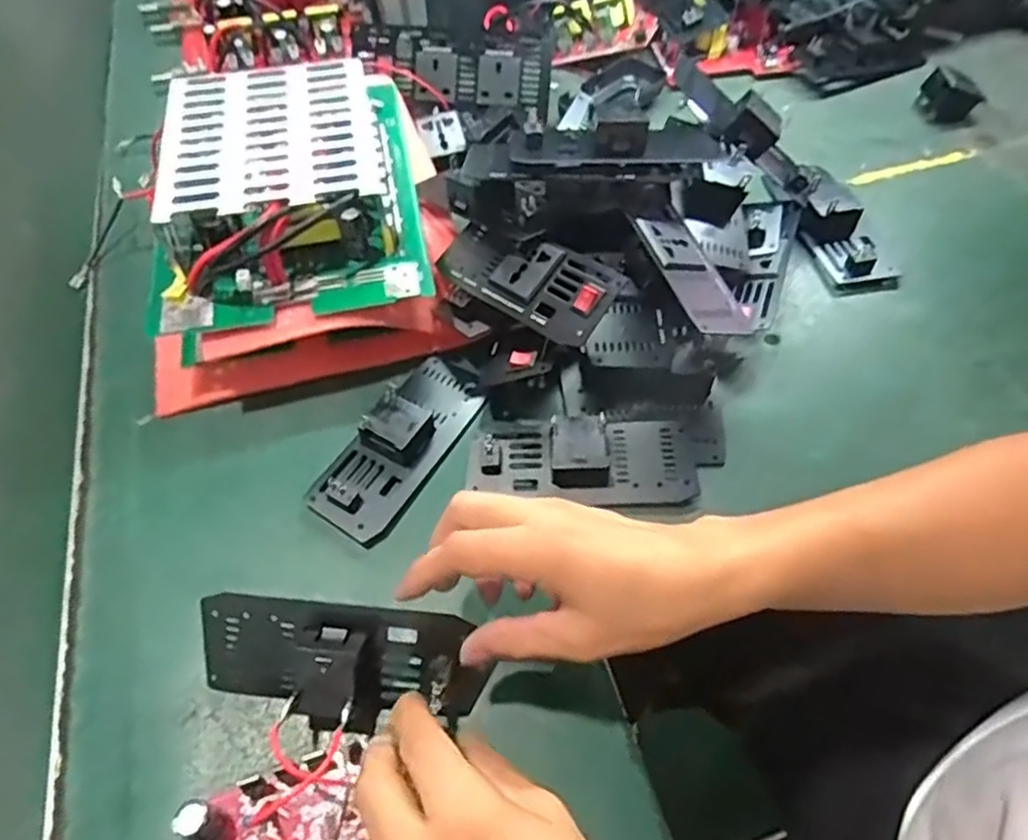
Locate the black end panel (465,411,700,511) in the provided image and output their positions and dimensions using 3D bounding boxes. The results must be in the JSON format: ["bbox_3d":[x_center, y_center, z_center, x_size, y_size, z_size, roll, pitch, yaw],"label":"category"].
[{"bbox_3d":[0.043,0.019,0.427,0.140,0.027,0.060,4,56,5],"label":"black end panel"}]

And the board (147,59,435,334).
[{"bbox_3d":[-0.161,-0.175,0.477,0.177,0.057,0.224,-10,56,-5],"label":"board"}]

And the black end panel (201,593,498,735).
[{"bbox_3d":[-0.092,0.126,0.346,0.142,0.029,0.061,6,100,2],"label":"black end panel"}]

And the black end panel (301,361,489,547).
[{"bbox_3d":[-0.073,0.008,0.438,0.059,0.020,0.142,24,60,17],"label":"black end panel"}]

